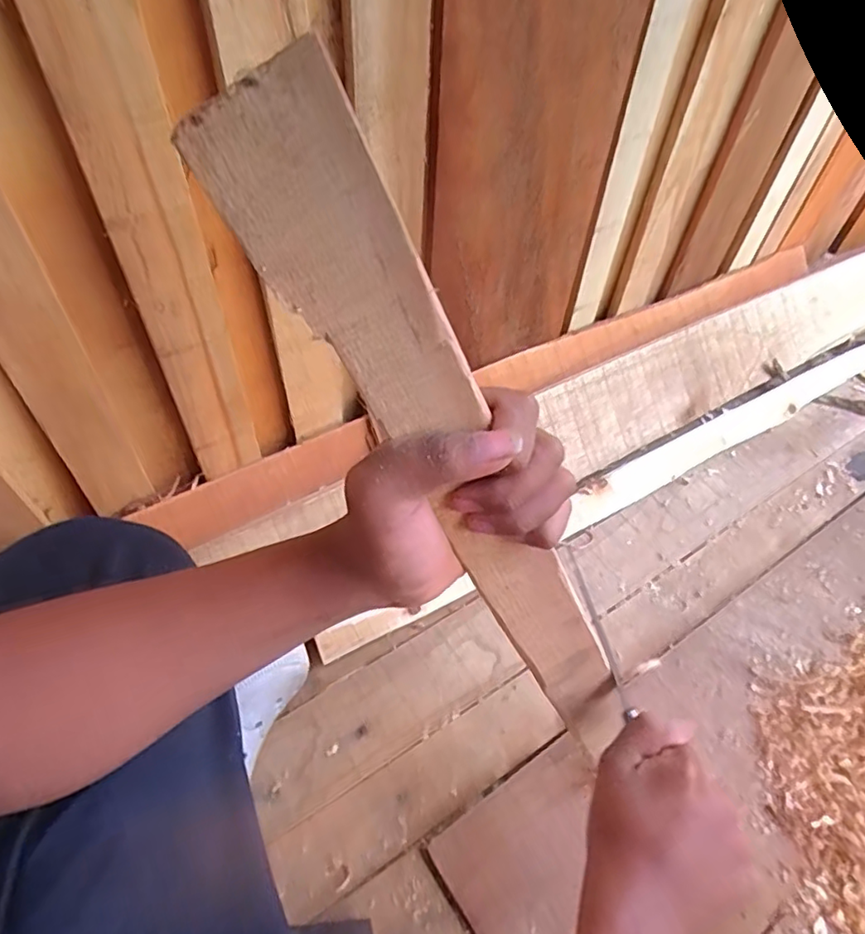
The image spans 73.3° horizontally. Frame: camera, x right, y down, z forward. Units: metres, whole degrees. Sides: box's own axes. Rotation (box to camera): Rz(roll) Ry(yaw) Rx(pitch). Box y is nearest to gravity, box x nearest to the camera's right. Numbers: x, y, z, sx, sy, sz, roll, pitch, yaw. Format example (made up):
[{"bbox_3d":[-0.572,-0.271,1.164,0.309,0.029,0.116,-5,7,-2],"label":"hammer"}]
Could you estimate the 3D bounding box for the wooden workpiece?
[{"bbox_3d":[0.036,0.041,0.292,0.048,0.433,0.007,-27,38,6],"label":"wooden workpiece"}]

